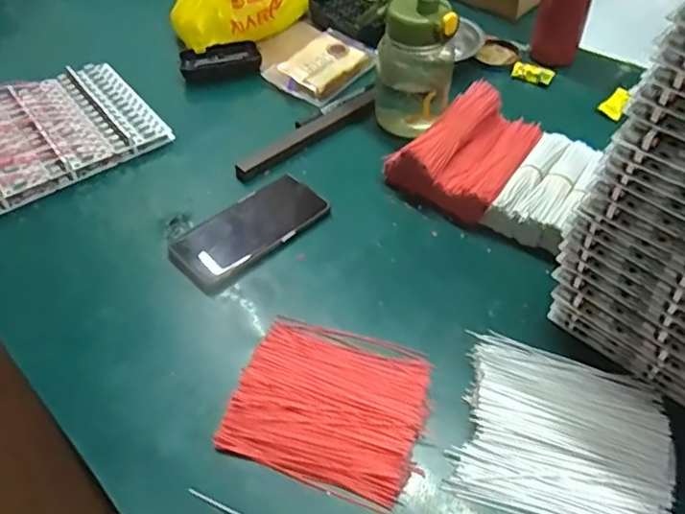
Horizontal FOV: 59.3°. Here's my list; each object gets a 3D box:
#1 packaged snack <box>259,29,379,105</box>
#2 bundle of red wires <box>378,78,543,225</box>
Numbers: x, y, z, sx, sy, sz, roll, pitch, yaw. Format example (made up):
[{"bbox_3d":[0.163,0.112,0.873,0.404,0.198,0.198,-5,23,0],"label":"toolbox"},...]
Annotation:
[{"bbox_3d":[-0.024,-0.258,0.802,0.102,0.021,0.137,33,59,24],"label":"packaged snack"},{"bbox_3d":[0.135,-0.119,0.669,0.126,0.065,0.152,27,57,21],"label":"bundle of red wires"}]

